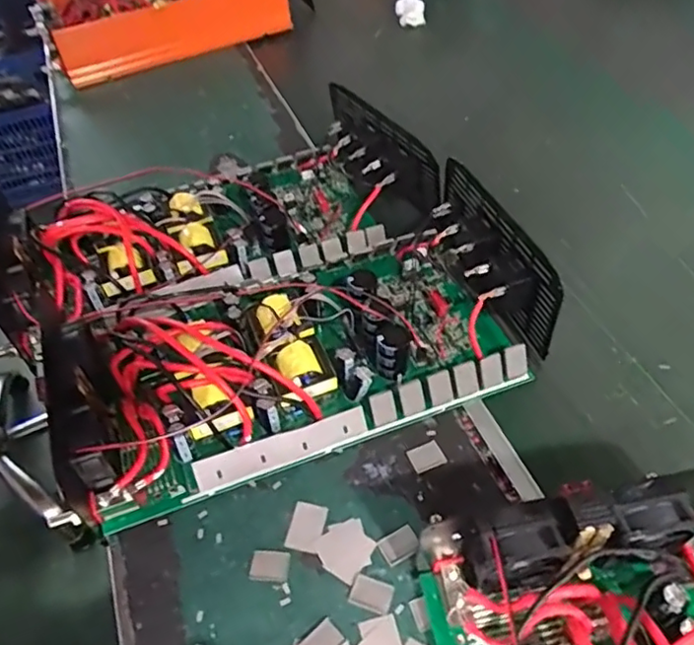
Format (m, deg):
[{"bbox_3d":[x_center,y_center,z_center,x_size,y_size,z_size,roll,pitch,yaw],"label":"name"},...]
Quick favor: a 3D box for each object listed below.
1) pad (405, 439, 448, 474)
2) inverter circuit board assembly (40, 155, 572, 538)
[{"bbox_3d":[0.057,0.097,0.440,0.024,0.004,0.020,-20,50,-16],"label":"pad"},{"bbox_3d":[-0.034,0.004,0.483,0.377,0.071,0.197,-20,50,-15],"label":"inverter circuit board assembly"}]

